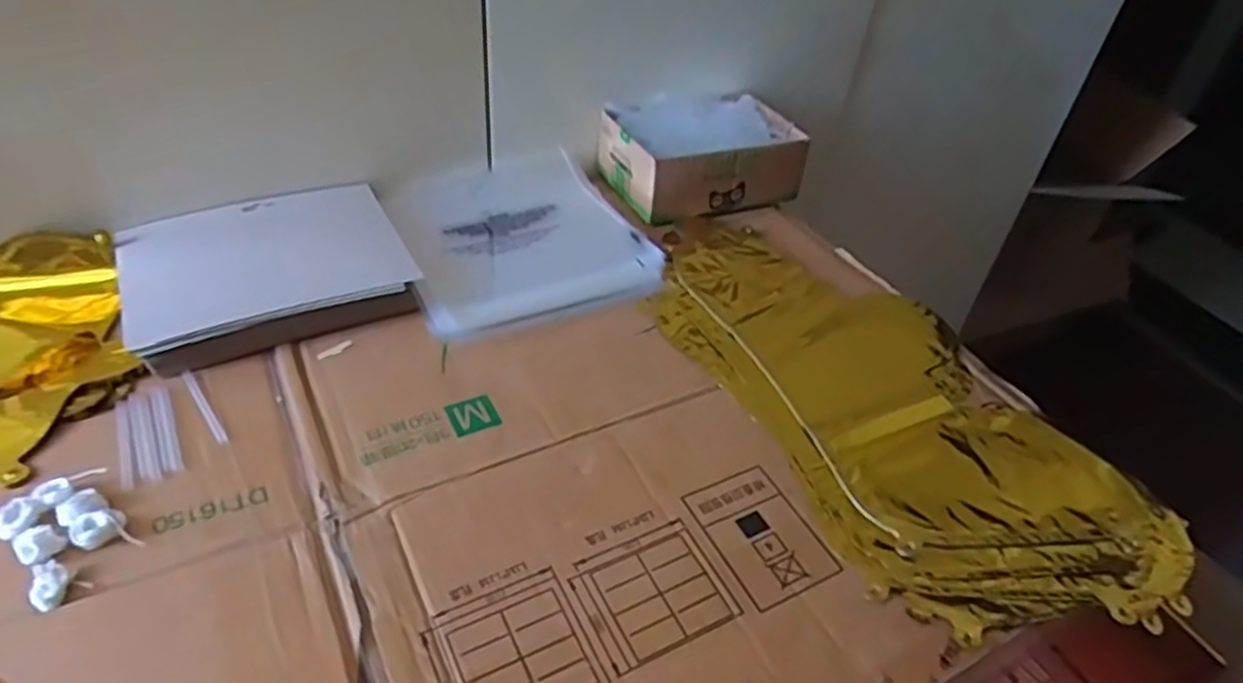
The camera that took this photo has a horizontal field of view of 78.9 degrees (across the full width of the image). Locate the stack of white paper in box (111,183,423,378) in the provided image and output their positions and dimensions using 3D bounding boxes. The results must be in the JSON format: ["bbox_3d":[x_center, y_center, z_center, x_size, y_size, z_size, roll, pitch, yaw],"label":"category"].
[{"bbox_3d":[-0.287,-0.062,0.616,0.205,0.027,0.177,-18,47,-26],"label":"stack of white paper in box"}]

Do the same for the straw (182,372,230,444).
[{"bbox_3d":[-0.286,0.044,0.518,0.007,0.004,0.078,-25,51,-31],"label":"straw"}]

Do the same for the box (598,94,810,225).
[{"bbox_3d":[0.083,-0.192,0.779,0.184,0.068,0.127,-11,44,-19],"label":"box"}]

